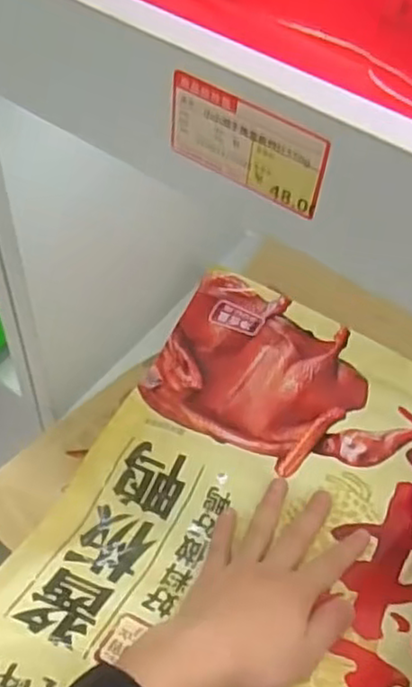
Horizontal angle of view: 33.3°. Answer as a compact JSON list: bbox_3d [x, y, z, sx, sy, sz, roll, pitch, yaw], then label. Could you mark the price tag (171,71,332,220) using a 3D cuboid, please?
[{"bbox_3d":[0.015,-0.078,0.272,0.070,0.036,0.004,32,57,18],"label":"price tag"}]

